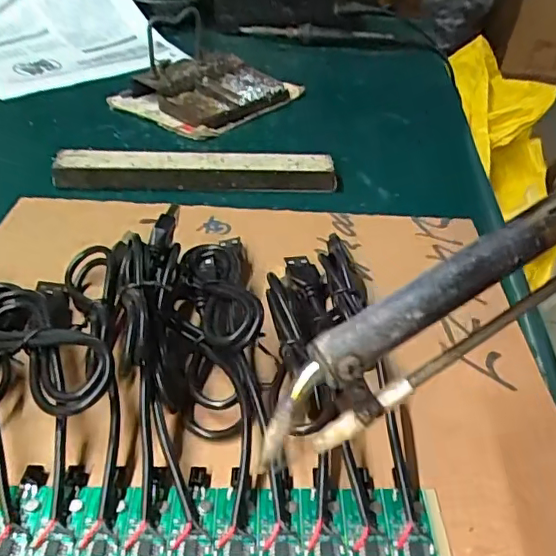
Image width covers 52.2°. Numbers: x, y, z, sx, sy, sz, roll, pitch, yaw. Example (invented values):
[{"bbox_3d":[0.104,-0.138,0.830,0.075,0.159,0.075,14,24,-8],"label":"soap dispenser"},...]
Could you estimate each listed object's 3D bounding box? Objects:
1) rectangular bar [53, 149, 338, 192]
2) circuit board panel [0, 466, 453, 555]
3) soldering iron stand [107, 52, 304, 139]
[{"bbox_3d":[-0.057,-0.078,0.407,0.194,0.019,0.024,1,38,-4],"label":"rectangular bar"},{"bbox_3d":[-0.018,0.080,0.170,0.137,0.006,0.045,1,44,-2],"label":"circuit board panel"},{"bbox_3d":[-0.062,-0.177,0.525,0.108,0.026,0.138,28,44,28],"label":"soldering iron stand"}]

